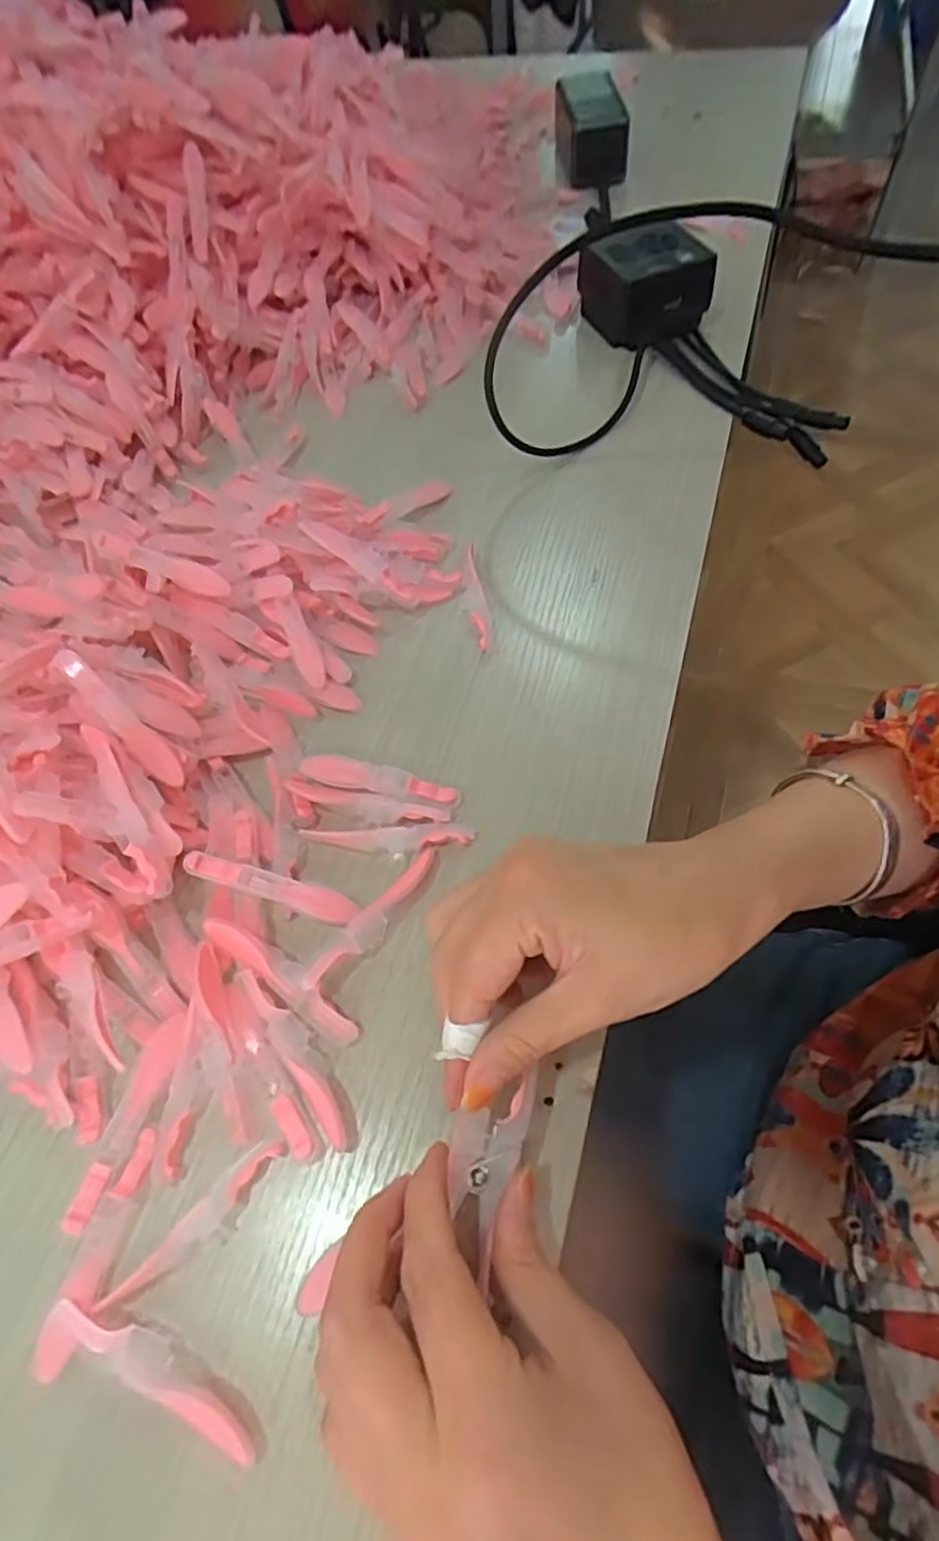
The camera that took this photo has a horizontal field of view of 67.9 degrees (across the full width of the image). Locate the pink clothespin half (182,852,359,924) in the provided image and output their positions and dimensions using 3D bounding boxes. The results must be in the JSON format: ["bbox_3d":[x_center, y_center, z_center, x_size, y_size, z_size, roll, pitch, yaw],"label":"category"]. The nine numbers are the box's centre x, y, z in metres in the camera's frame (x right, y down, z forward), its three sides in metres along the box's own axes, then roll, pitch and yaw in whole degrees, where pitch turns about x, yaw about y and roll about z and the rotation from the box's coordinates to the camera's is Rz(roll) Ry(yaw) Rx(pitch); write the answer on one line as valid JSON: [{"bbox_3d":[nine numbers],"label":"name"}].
[{"bbox_3d":[-0.086,0.051,0.305,0.075,0.007,0.012,19,62,-7],"label":"pink clothespin half"}]

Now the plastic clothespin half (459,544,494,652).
[{"bbox_3d":[0.003,-0.097,0.394,0.015,0.009,0.072,-13,58,-2],"label":"plastic clothespin half"}]

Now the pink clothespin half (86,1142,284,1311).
[{"bbox_3d":[-0.097,0.165,0.250,0.072,0.010,0.015,-40,63,-17],"label":"pink clothespin half"}]

